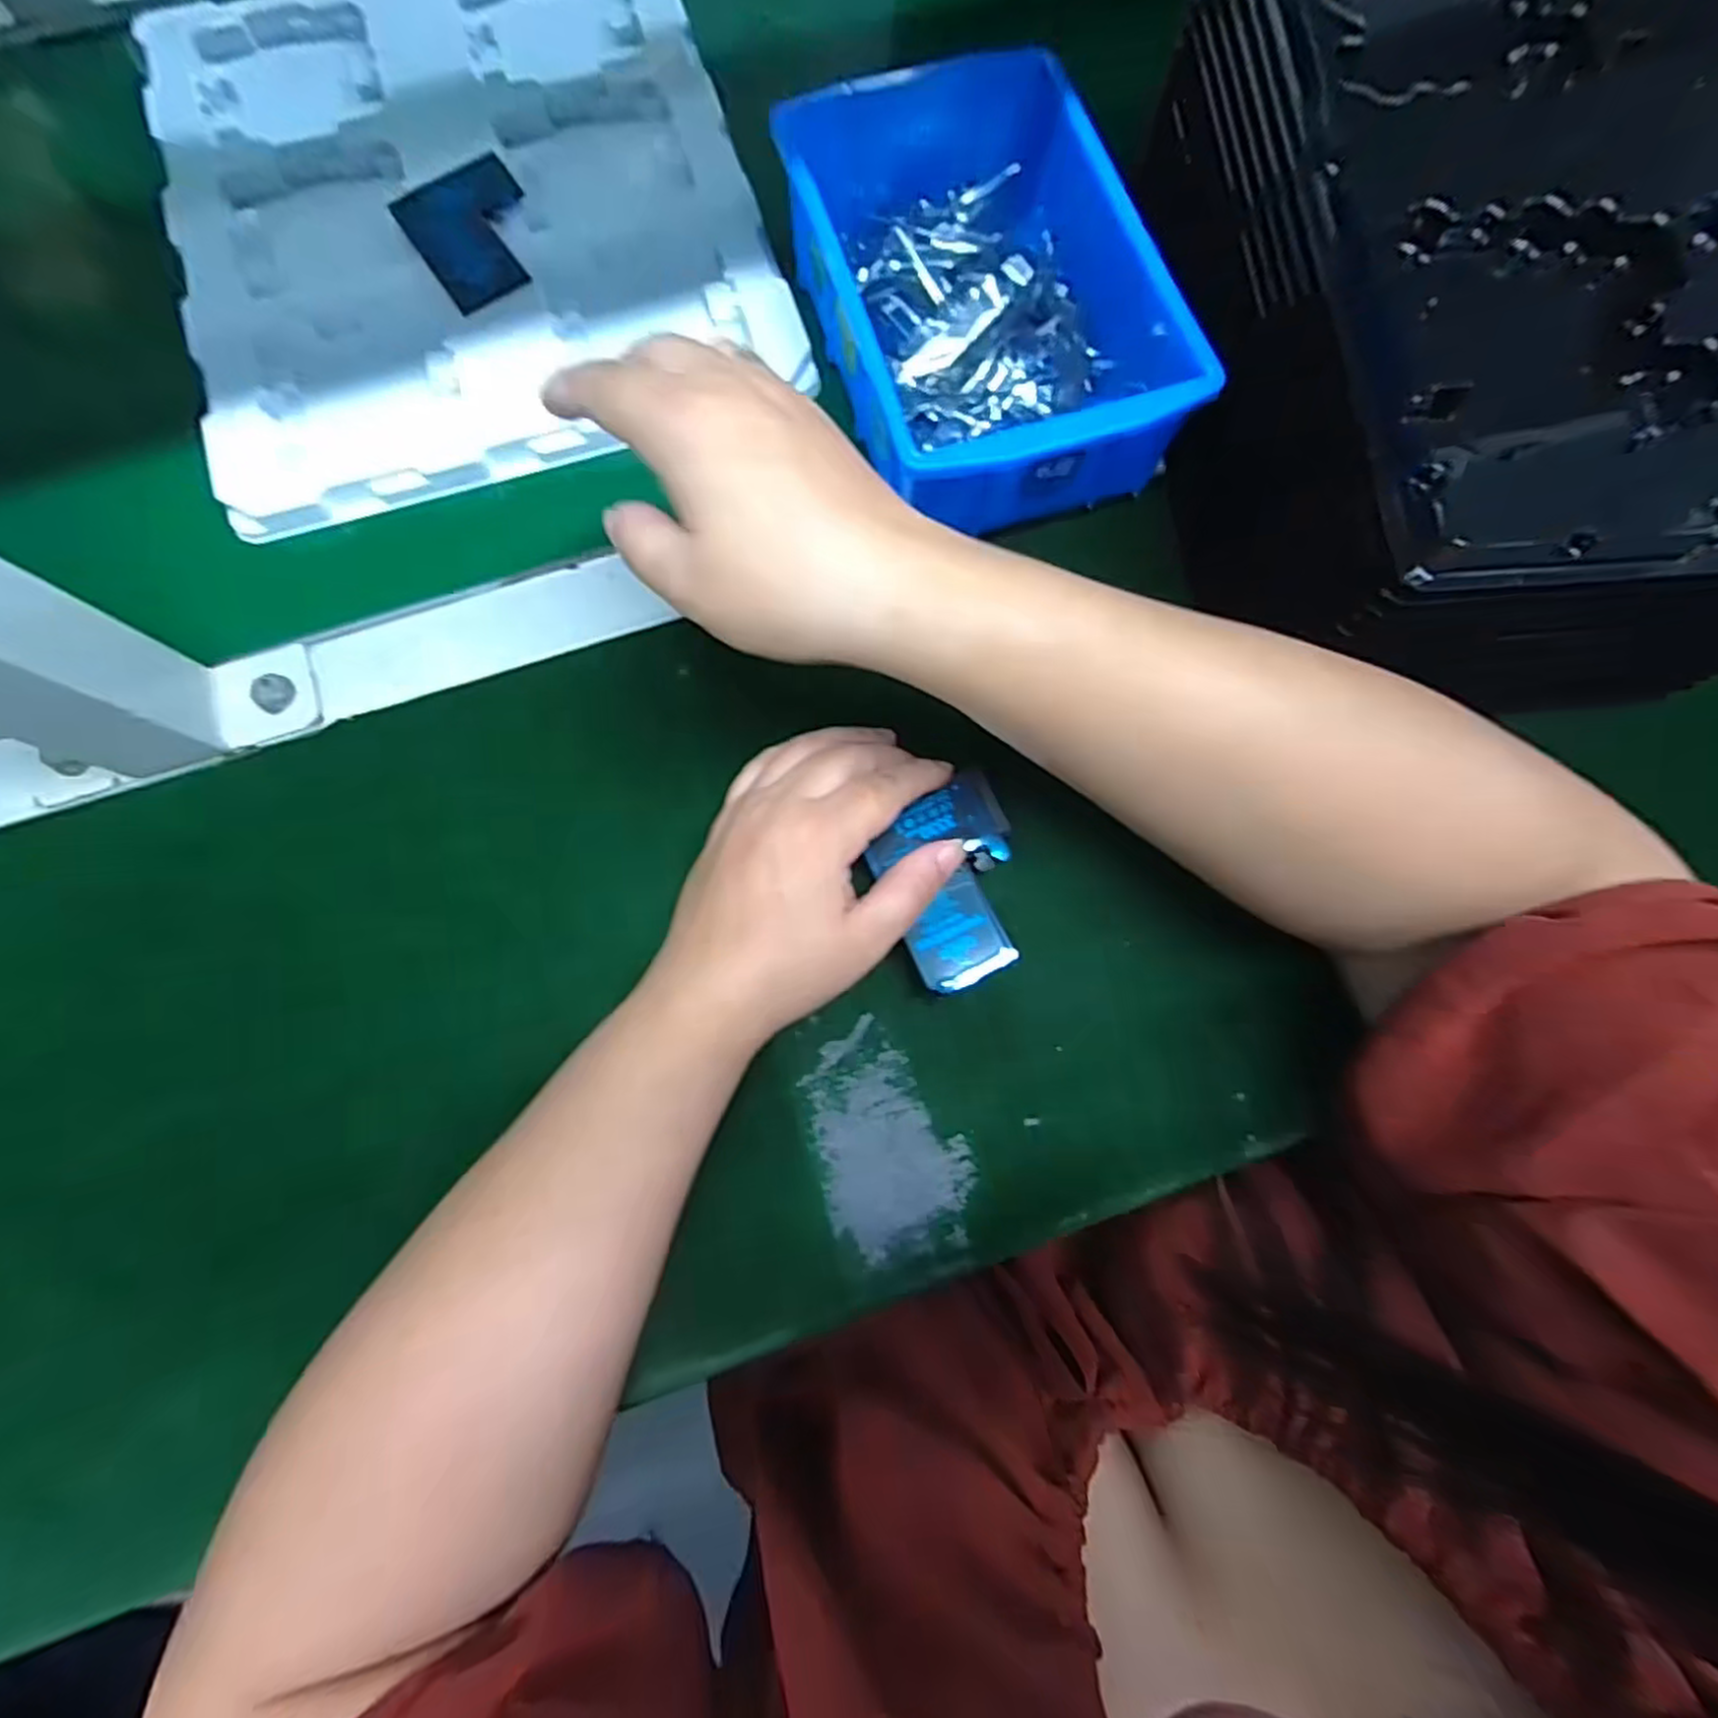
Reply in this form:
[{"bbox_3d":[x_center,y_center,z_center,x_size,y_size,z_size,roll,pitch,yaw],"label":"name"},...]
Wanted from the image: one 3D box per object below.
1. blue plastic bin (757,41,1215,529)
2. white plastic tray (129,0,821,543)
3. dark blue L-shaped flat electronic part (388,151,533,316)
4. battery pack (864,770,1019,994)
[{"bbox_3d":[0.053,-0.247,0.325,0.130,0.061,0.198,-17,79,-4],"label":"blue plastic bin"},{"bbox_3d":[-0.202,-0.338,0.369,0.275,0.018,0.319,-18,79,-5],"label":"white plastic tray"},{"bbox_3d":[-0.187,-0.308,0.355,0.058,0.005,0.079,-33,80,-7],"label":"dark blue L-shaped flat electronic part"},{"bbox_3d":[0.040,0.010,0.294,0.059,0.013,0.075,-24,79,-6],"label":"battery pack"}]

